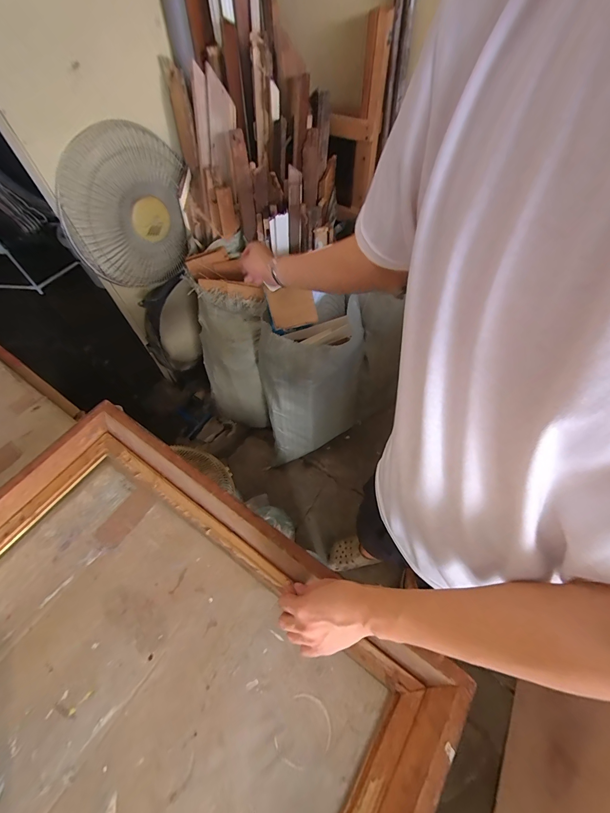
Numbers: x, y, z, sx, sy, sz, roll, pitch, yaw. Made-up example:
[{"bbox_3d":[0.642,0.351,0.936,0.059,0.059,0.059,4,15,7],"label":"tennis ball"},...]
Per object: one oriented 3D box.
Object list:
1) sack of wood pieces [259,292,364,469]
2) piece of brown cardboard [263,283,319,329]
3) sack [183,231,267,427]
[{"bbox_3d":[0.026,-0.069,1.143,0.358,0.626,0.228,-24,61,-12],"label":"sack of wood pieces"},{"bbox_3d":[-0.036,-0.285,0.919,0.129,0.107,0.010,-15,19,-12],"label":"piece of brown cardboard"},{"bbox_3d":[-0.266,-0.204,1.217,0.247,0.640,0.334,-15,60,-7],"label":"sack"}]

